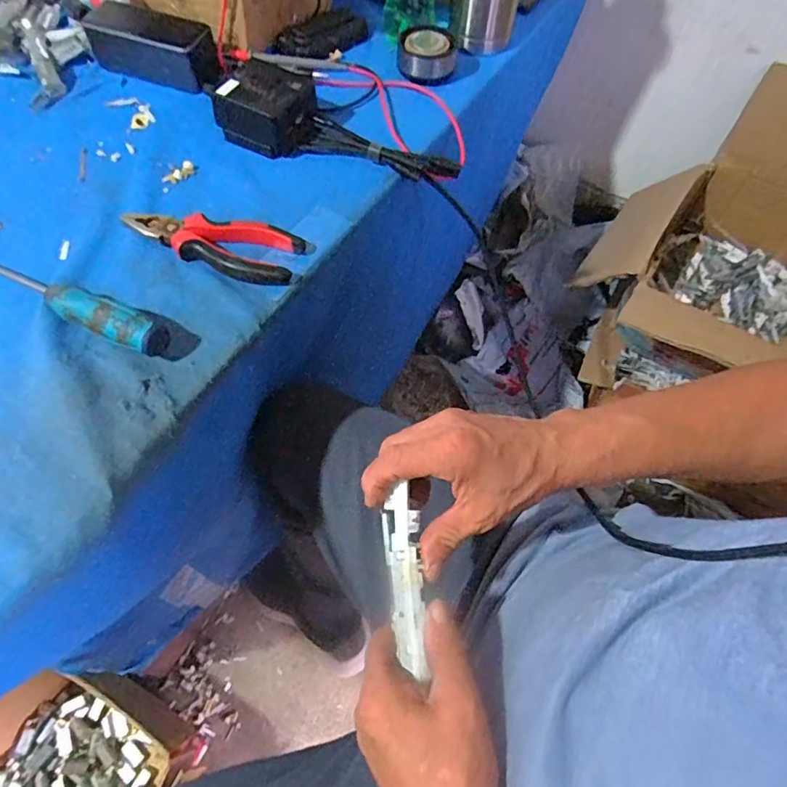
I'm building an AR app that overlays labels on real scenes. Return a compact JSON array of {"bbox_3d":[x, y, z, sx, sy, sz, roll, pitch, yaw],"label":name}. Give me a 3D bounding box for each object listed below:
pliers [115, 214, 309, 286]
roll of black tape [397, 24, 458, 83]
[{"bbox_3d":[-0.158,-0.129,0.457,0.150,0.016,0.054,9,60,2],"label":"pliers"},{"bbox_3d":[0.038,-0.391,0.604,0.065,0.031,0.074,3,60,-1],"label":"roll of black tape"}]

